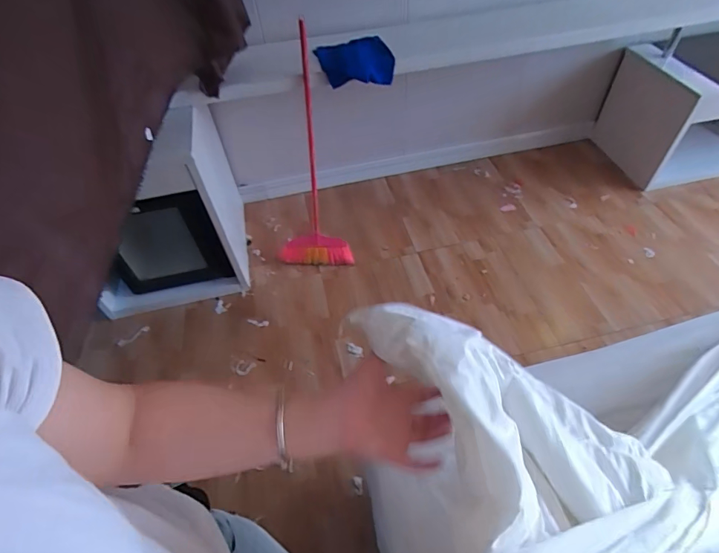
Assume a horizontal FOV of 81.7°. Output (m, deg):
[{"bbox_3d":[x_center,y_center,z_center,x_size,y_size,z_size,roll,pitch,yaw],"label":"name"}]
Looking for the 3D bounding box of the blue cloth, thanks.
[{"bbox_3d":[-0.019,-0.761,1.468,0.244,0.116,0.207,-16,50,-9],"label":"blue cloth"}]

